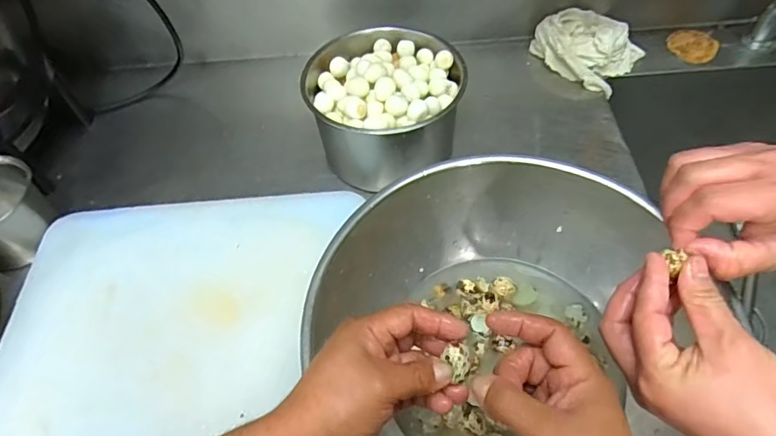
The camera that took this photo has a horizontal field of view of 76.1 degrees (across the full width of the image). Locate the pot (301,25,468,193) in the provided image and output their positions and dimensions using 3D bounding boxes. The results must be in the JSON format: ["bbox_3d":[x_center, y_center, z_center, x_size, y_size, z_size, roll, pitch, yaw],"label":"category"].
[{"bbox_3d":[-0.001,-0.138,0.632,0.180,0.136,0.177,-2,55,3],"label":"pot"}]

